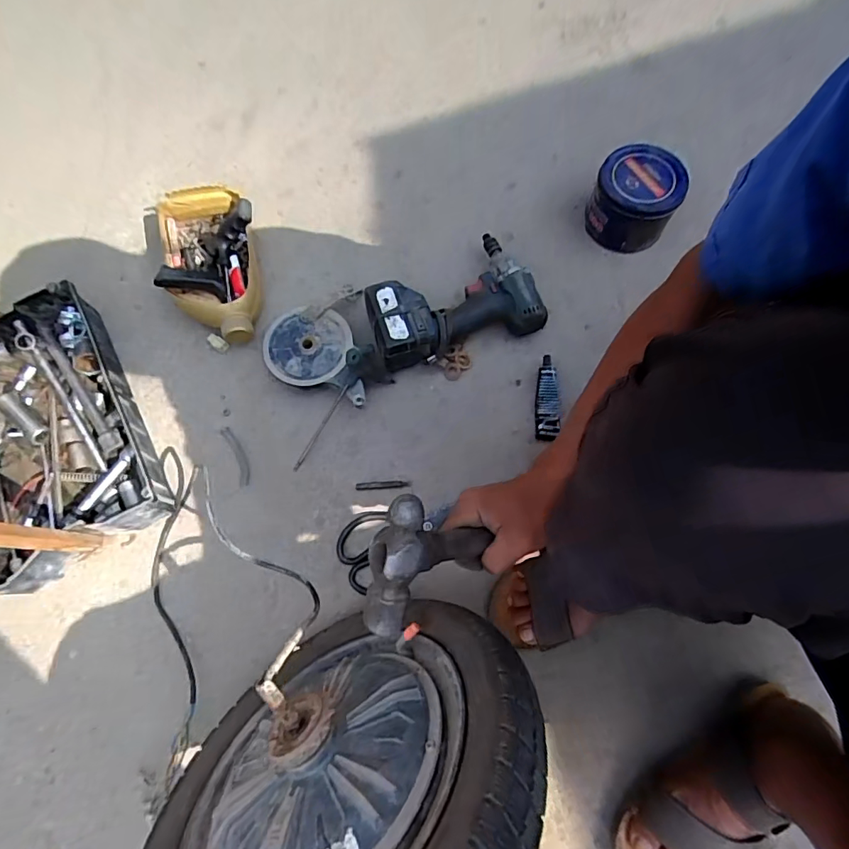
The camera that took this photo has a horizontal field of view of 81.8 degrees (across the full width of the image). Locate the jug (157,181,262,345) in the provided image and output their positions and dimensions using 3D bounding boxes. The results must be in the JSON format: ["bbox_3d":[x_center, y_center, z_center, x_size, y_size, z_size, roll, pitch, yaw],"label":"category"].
[{"bbox_3d":[-0.313,-0.238,0.733,0.144,0.104,0.245,-18,71,-7],"label":"jug"}]

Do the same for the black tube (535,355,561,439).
[{"bbox_3d":[0.173,-0.035,0.687,0.032,0.025,0.119,4,69,1],"label":"black tube"}]

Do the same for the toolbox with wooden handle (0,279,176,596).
[{"bbox_3d":[-0.507,-0.038,0.524,0.221,0.377,0.399,-28,72,-10],"label":"toolbox with wooden handle"}]

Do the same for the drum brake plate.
[{"bbox_3d":[-0.150,-0.098,0.700,0.146,0.074,0.169,-15,70,-6],"label":"drum brake plate"}]

